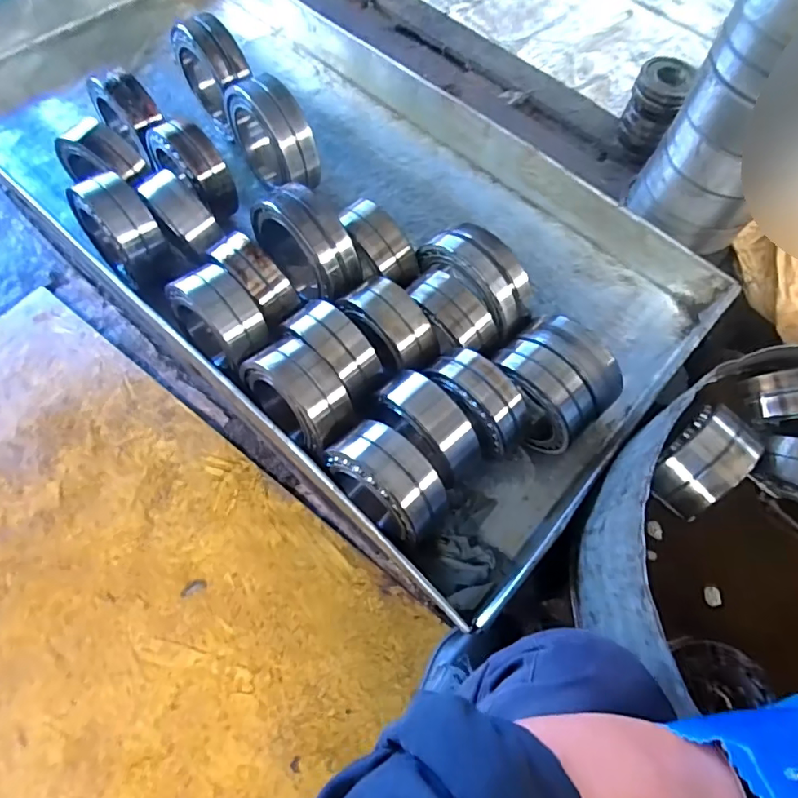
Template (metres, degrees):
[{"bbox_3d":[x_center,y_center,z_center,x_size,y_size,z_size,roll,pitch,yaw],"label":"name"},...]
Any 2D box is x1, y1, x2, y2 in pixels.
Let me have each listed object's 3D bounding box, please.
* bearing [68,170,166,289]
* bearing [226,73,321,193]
[{"bbox_3d":[-0.430,-0.268,0.778,0.156,0.133,0.081,42,70,15],"label":"bearing"},{"bbox_3d":[-0.229,-0.458,0.887,0.078,0.197,0.206,-40,73,-19],"label":"bearing"}]

